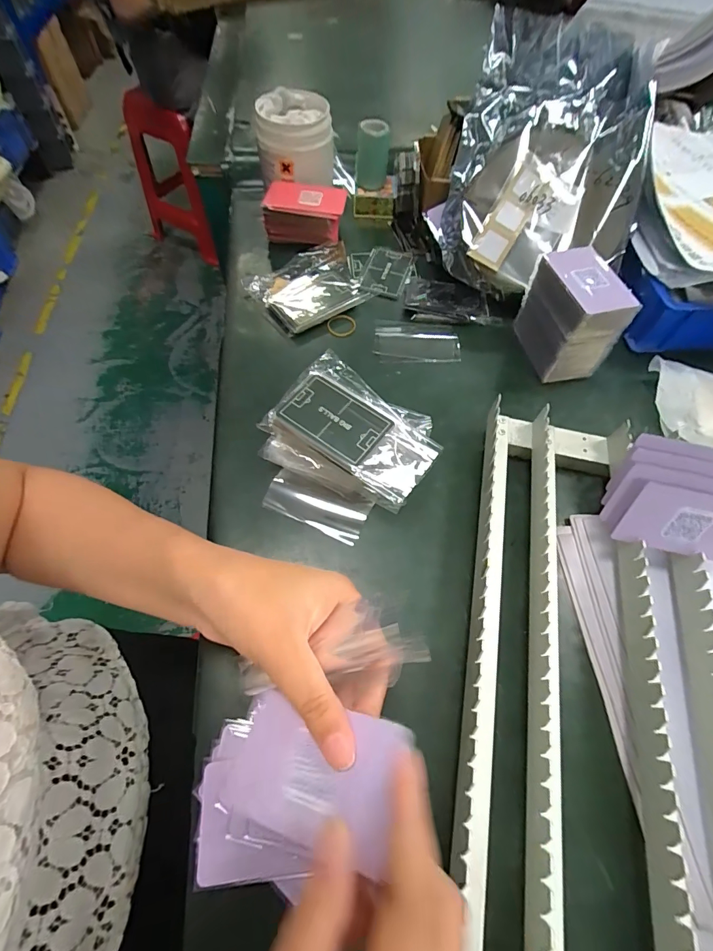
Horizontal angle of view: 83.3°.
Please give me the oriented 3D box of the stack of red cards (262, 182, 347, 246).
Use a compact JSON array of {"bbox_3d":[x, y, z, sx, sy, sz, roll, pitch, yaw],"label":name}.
[{"bbox_3d":[-0.066,-0.325,0.504,0.101,0.051,0.064,8,61,2],"label":"stack of red cards"}]

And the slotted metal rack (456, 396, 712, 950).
[{"bbox_3d":[0.146,0.219,0.219,0.198,0.052,0.613,10,62,3],"label":"slotted metal rack"}]

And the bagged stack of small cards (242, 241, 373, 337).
[{"bbox_3d":[-0.048,-0.226,0.476,0.137,0.019,0.106,-34,68,-19],"label":"bagged stack of small cards"}]

